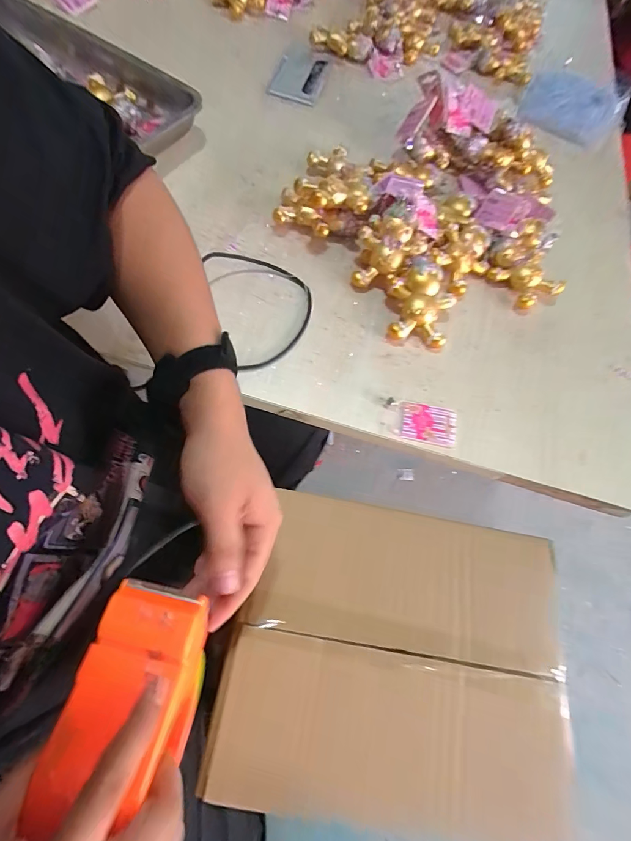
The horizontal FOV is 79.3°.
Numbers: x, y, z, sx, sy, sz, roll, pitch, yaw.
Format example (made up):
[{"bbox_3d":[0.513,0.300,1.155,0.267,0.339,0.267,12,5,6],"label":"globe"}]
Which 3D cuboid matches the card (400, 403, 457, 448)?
[{"bbox_3d":[0.129,0.004,0.434,0.063,0.006,0.045,11,67,-3],"label":"card"}]

